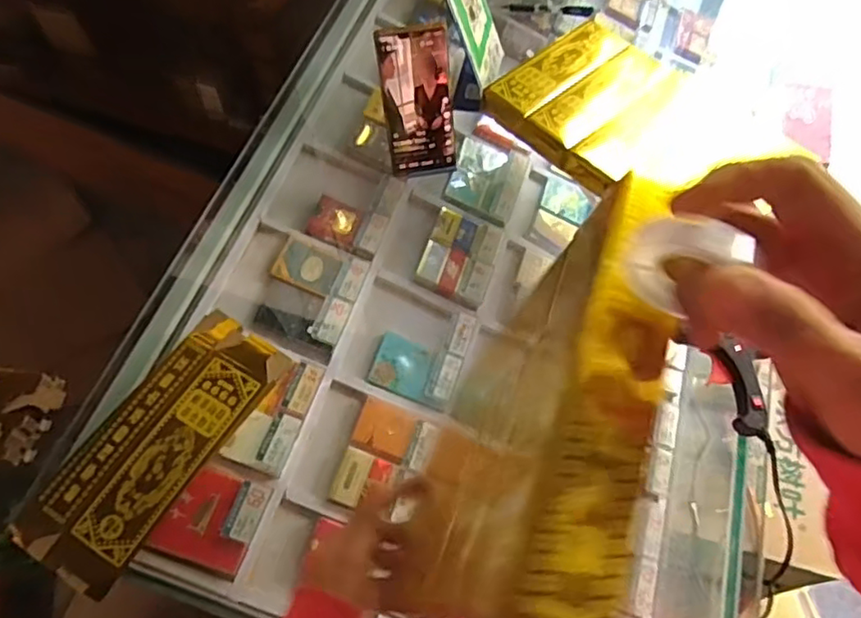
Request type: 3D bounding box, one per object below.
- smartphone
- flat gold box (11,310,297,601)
[{"bbox_3d":[-0.013,-0.222,0.673,0.075,0.163,0.013,-9,37,-4],"label":"smartphone"},{"bbox_3d":[-0.251,0.117,0.566,0.114,0.018,0.256,30,66,17],"label":"flat gold box"}]

